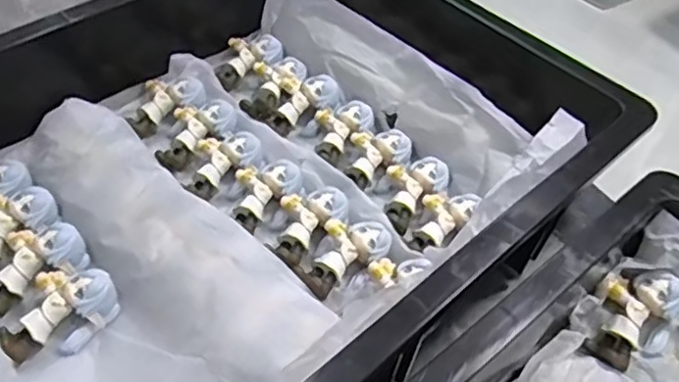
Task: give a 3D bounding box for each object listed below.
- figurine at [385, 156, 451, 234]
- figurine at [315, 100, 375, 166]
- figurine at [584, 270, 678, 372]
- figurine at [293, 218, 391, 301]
[{"bbox_3d":[0.046,-0.001,0.423,0.035,0.015,0.061,31,54,20],"label":"figurine"},{"bbox_3d":[-0.002,-0.045,0.453,0.035,0.016,0.051,33,55,22],"label":"figurine"},{"bbox_3d":[0.160,0.070,0.351,0.039,0.019,0.059,27,77,28],"label":"figurine"},{"bbox_3d":[0.001,0.037,0.384,0.058,0.020,0.033,-30,58,-26],"label":"figurine"}]

